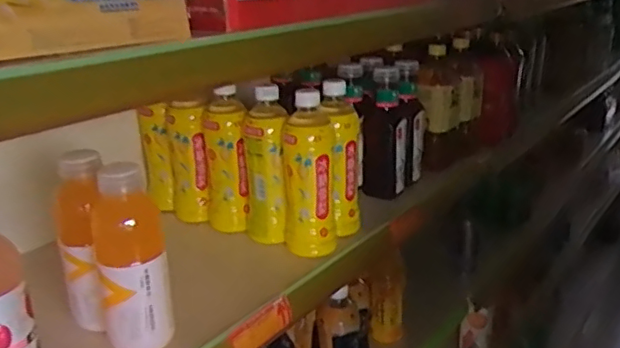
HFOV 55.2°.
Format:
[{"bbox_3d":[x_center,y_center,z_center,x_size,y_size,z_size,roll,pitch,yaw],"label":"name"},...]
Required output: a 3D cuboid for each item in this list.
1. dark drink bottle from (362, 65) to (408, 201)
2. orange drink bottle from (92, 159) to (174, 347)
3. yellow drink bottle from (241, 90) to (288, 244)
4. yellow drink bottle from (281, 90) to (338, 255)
[{"bbox_3d":[0.117,-0.064,0.928,0.067,0.198,0.069,1,21,7],"label":"dark drink bottle"},{"bbox_3d":[-0.169,0.083,0.562,0.065,0.177,0.061,-8,22,-17],"label":"orange drink bottle"},{"bbox_3d":[-0.059,-0.007,0.776,0.056,0.212,0.055,-3,21,-3],"label":"yellow drink bottle"},{"bbox_3d":[0.000,0.000,0.753,0.067,0.205,0.074,-3,21,-3],"label":"yellow drink bottle"}]

